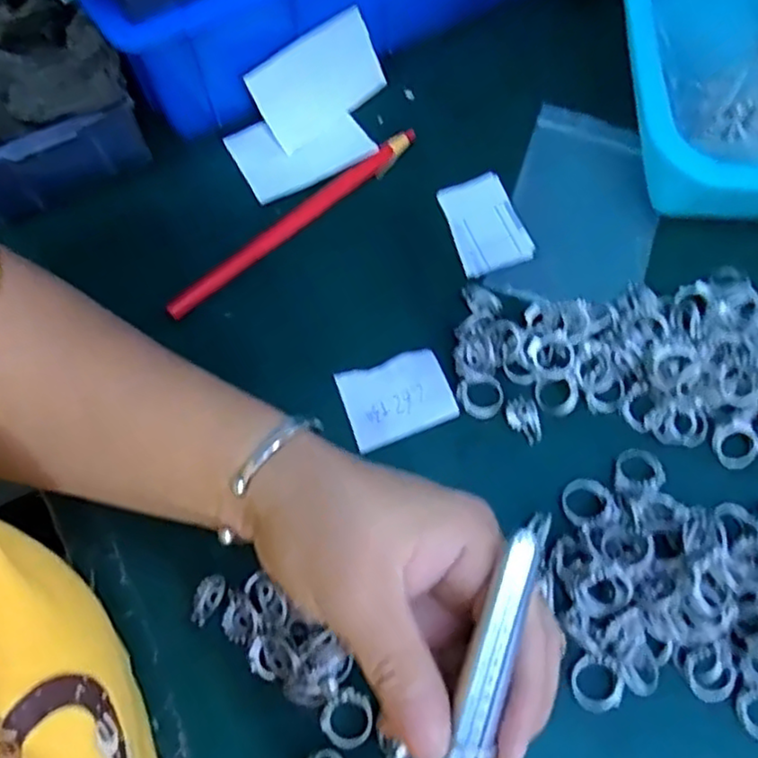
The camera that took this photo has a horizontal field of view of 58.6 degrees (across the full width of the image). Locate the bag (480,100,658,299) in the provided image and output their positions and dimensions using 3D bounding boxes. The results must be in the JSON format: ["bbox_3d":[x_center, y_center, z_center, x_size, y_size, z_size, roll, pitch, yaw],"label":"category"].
[{"bbox_3d":[0.114,-0.092,0.371,0.079,0.005,0.118,21,72,1],"label":"bag"}]

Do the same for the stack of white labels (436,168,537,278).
[{"bbox_3d":[0.057,-0.084,0.367,0.037,0.008,0.056,-18,71,-6],"label":"stack of white labels"}]

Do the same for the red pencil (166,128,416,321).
[{"bbox_3d":[-0.044,-0.086,0.365,0.166,0.010,0.012,-38,75,-12],"label":"red pencil"}]

